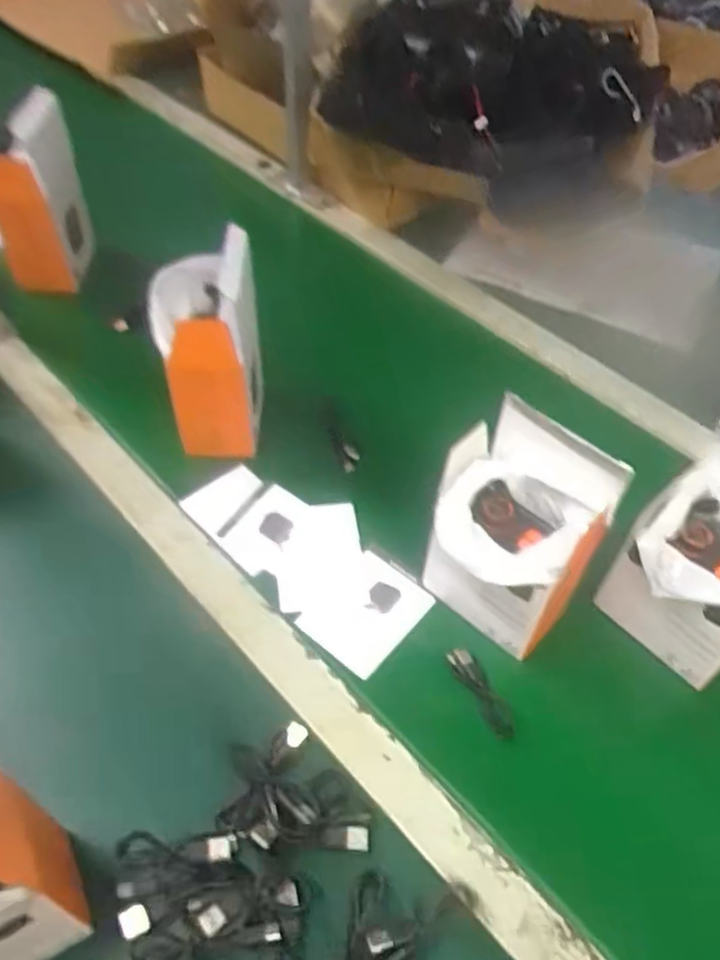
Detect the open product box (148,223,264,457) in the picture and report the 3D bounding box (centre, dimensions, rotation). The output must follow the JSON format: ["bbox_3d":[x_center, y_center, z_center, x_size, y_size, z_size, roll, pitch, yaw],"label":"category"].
[{"bbox_3d":[-0.126,-0.110,0.605,0.080,0.170,0.084,-5,49,-8],"label":"open product box"}]

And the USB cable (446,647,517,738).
[{"bbox_3d":[0.089,0.155,0.521,0.017,0.013,0.071,-27,75,-24],"label":"USB cable"}]

